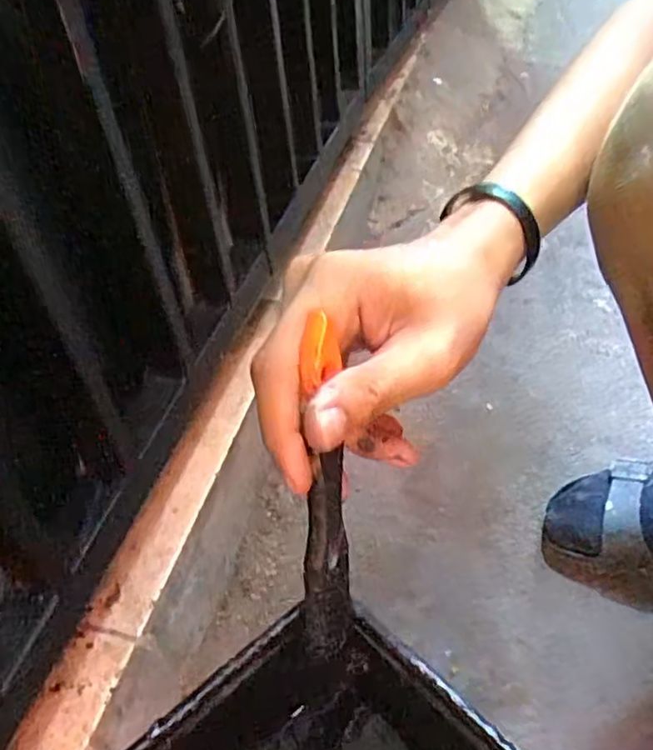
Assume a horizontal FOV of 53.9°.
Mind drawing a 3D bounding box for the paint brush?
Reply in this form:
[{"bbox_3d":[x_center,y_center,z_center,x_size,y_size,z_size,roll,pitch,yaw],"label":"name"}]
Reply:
[{"bbox_3d":[0.000,0.055,0.263,0.020,0.158,0.018,-2,19,2],"label":"paint brush"}]

